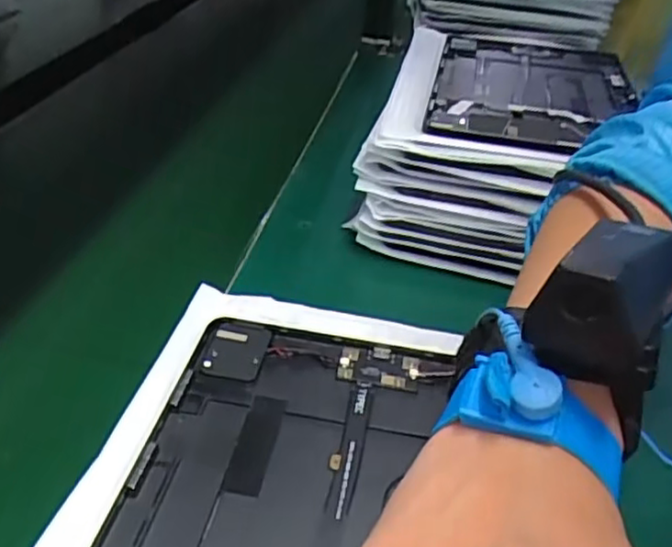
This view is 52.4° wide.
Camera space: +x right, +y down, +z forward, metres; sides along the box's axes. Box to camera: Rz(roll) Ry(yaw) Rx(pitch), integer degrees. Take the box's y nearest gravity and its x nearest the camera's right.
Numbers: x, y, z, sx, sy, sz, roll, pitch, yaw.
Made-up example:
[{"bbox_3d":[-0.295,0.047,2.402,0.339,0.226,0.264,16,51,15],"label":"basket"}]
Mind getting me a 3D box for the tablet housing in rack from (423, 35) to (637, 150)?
[{"bbox_3d":[0.171,-0.159,0.591,0.165,0.012,0.285,11,34,7],"label":"tablet housing in rack"}]

